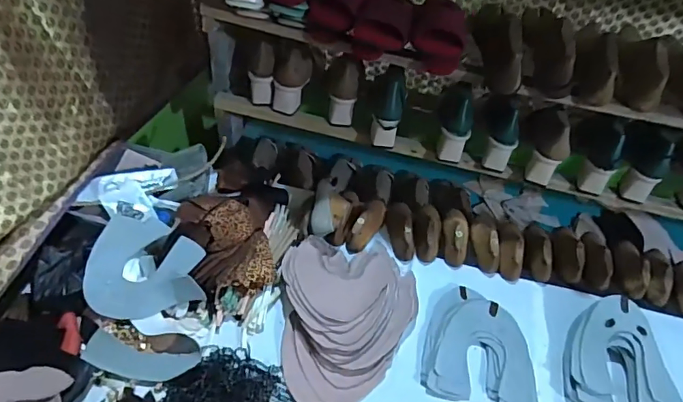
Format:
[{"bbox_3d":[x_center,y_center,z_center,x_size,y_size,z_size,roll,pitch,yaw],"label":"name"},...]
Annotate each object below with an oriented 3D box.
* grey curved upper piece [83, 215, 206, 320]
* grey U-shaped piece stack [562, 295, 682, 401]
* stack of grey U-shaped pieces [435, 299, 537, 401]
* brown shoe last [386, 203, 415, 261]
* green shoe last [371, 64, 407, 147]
[{"bbox_3d":[-0.321,0.099,0.784,0.171,0.068,0.179,-9,48,-16],"label":"grey curved upper piece"},{"bbox_3d":[0.458,0.253,0.762,0.177,0.059,0.182,14,46,6],"label":"grey U-shaped piece stack"},{"bbox_3d":[0.239,0.242,0.779,0.158,0.018,0.169,13,46,5],"label":"stack of grey U-shaped pieces"},{"bbox_3d":[0.117,0.048,0.919,0.050,0.047,0.133,2,46,-5],"label":"brown shoe last"},{"bbox_3d":[0.090,-0.182,0.902,0.057,0.146,0.064,8,46,1],"label":"green shoe last"}]

